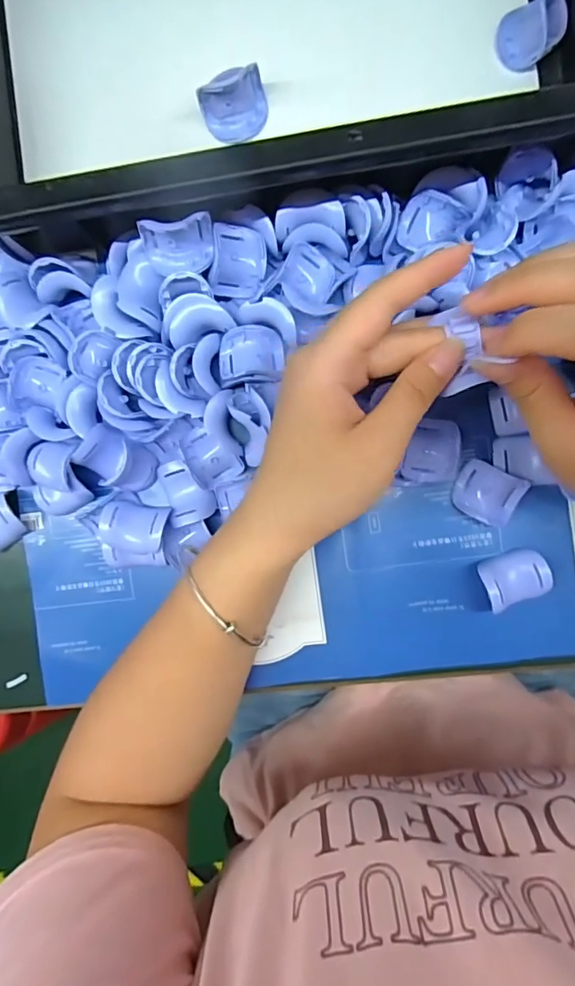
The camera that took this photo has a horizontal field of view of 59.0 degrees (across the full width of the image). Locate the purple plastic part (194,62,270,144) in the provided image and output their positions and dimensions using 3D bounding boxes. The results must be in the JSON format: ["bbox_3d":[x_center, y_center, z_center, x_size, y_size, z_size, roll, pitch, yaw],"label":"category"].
[{"bbox_3d":[-0.030,-0.217,0.285,0.036,0.028,0.023,-17,89,5],"label":"purple plastic part"}]

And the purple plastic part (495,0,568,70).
[{"bbox_3d":[0.131,-0.251,0.270,0.032,0.022,0.036,28,93,4],"label":"purple plastic part"}]

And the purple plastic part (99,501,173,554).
[{"bbox_3d":[-0.089,0.020,0.302,0.038,0.023,0.027,8,91,5],"label":"purple plastic part"}]

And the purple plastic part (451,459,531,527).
[{"bbox_3d":[0.116,0.001,0.292,0.037,0.012,0.031,25,92,4],"label":"purple plastic part"}]

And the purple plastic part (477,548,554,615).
[{"bbox_3d":[0.129,0.047,0.290,0.037,0.020,0.026,-21,89,5],"label":"purple plastic part"}]

